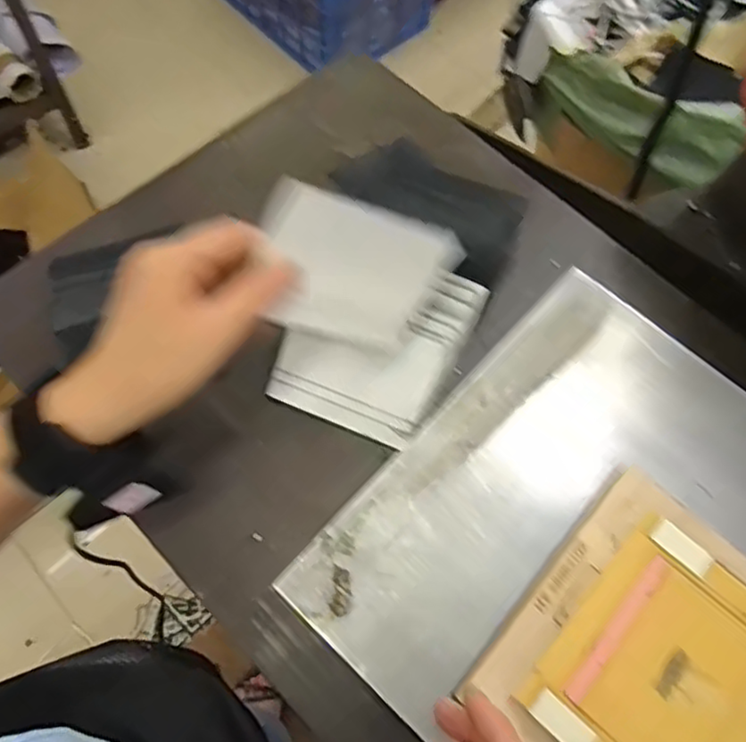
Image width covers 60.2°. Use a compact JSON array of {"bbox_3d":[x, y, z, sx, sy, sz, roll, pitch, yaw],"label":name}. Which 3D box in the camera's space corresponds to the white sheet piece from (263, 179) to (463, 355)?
[{"bbox_3d":[-0.013,-0.056,0.374,0.118,0.087,0.004,11,33,-30],"label":"white sheet piece"}]

